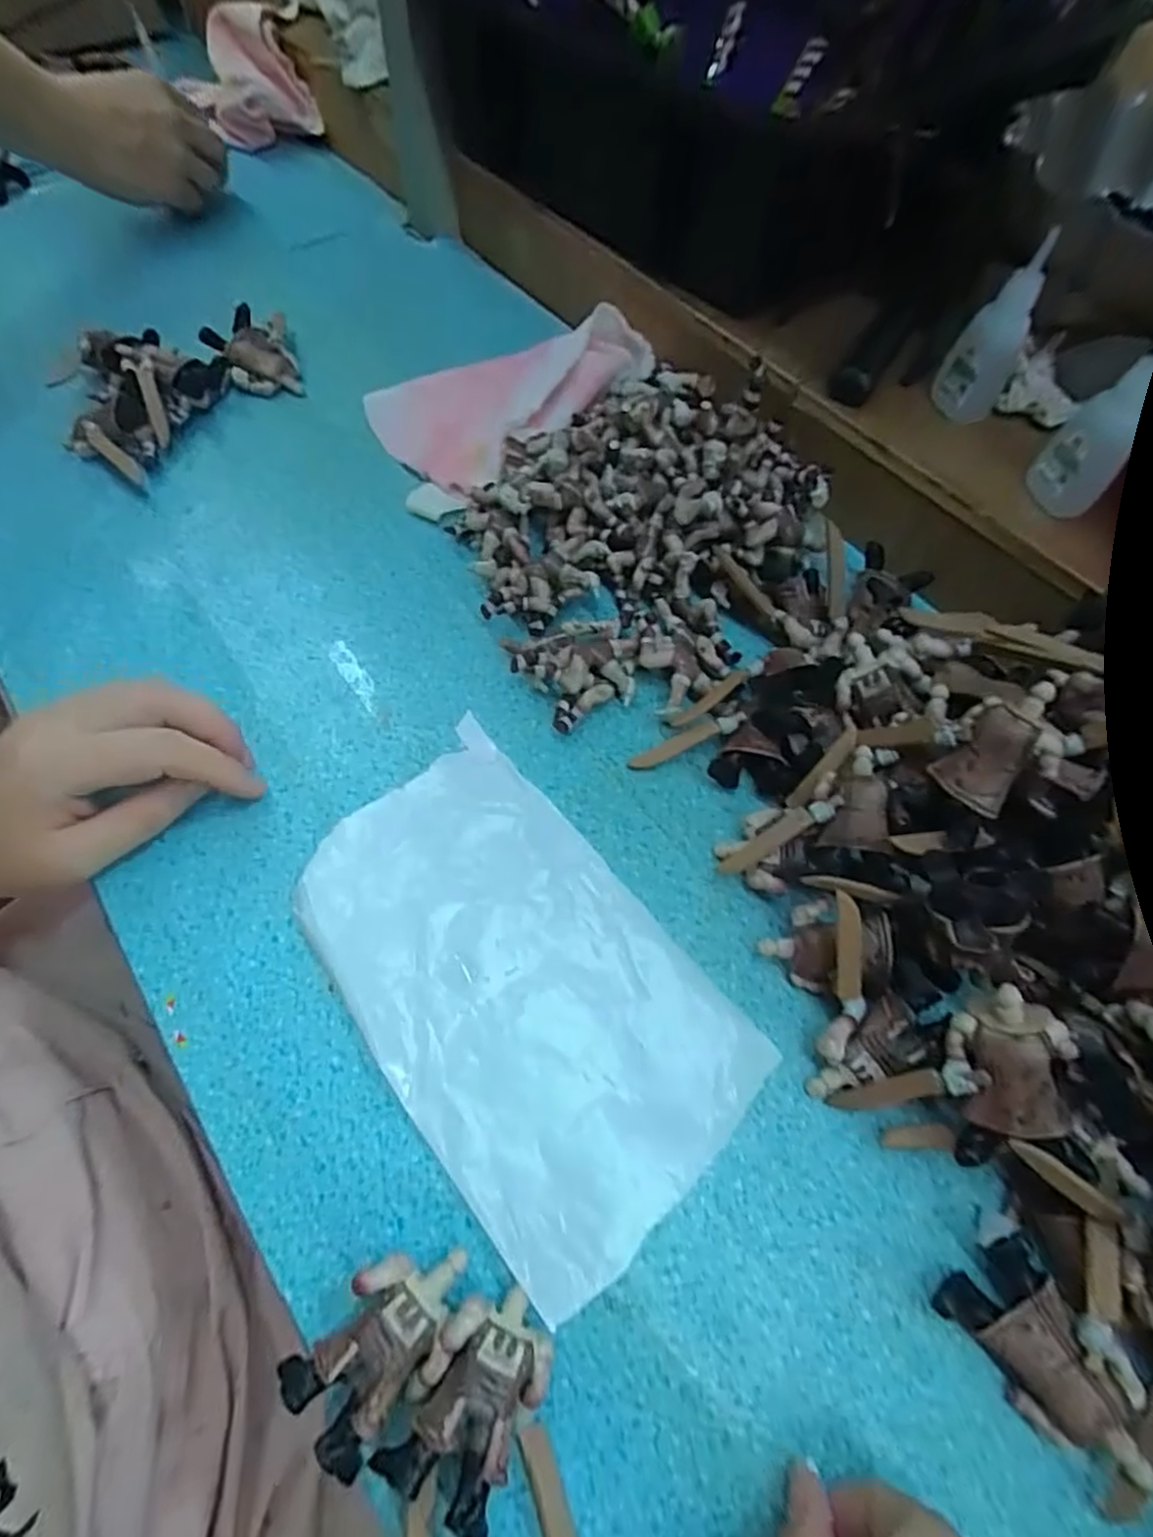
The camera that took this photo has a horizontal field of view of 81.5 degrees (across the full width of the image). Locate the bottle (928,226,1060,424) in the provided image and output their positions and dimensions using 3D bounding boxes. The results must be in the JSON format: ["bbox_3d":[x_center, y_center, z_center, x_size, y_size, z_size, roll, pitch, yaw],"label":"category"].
[{"bbox_3d":[0.211,-0.218,0.336,0.033,0.074,0.031,28,63,12],"label":"bottle"}]

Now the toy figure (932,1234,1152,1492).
[{"bbox_3d":[0.148,0.183,0.208,0.034,0.025,0.058,-33,67,-19],"label":"toy figure"}]

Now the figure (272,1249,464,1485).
[{"bbox_3d":[-0.060,0.180,0.211,0.036,0.018,0.058,41,67,18],"label":"figure"}]

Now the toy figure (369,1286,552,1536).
[{"bbox_3d":[-0.030,0.189,0.202,0.034,0.022,0.049,28,63,12],"label":"toy figure"}]

